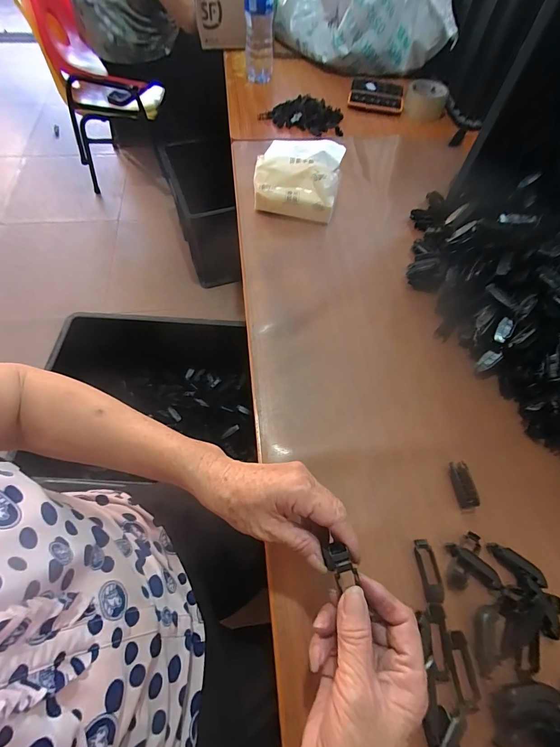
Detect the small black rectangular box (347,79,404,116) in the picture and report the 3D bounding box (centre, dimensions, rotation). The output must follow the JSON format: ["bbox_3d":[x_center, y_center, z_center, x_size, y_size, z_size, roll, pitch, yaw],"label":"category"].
[{"bbox_3d":[0.234,-0.679,0.832,0.126,0.013,0.159,12,62,4],"label":"small black rectangular box"}]

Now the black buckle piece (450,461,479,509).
[{"bbox_3d":[0.205,0.126,0.386,0.016,0.020,0.048,-4,60,-6],"label":"black buckle piece"}]

